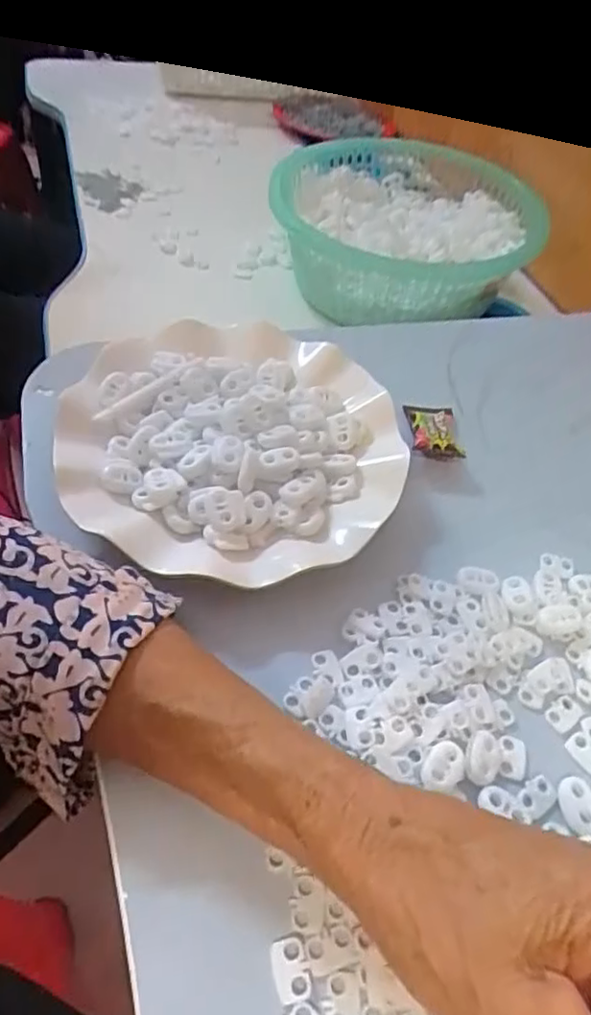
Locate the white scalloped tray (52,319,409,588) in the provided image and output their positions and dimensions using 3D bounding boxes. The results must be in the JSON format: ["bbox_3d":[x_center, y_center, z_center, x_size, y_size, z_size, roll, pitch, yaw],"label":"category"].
[{"bbox_3d":[-0.035,-0.034,0.360,0.184,0.042,0.185,-8,51,-14],"label":"white scalloped tray"}]

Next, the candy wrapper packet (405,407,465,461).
[{"bbox_3d":[0.083,-0.048,0.389,0.030,0.014,0.047,4,49,-4],"label":"candy wrapper packet"}]

